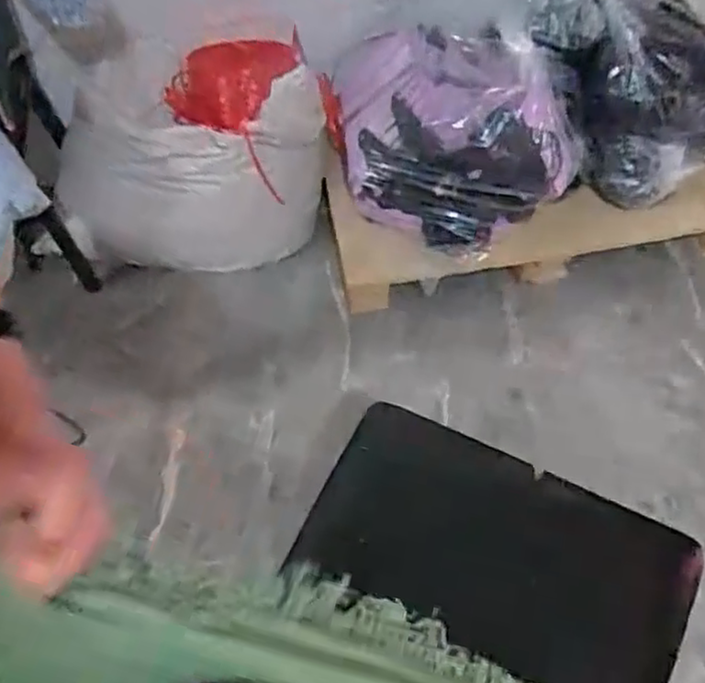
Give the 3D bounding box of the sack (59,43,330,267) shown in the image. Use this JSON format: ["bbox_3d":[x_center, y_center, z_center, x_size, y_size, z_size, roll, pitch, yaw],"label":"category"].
[{"bbox_3d":[-0.376,-0.421,1.644,0.603,0.417,0.353,4,59,5],"label":"sack"}]

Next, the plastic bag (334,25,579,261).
[{"bbox_3d":[0.208,-0.461,1.537,0.570,0.353,0.354,26,63,18],"label":"plastic bag"}]

